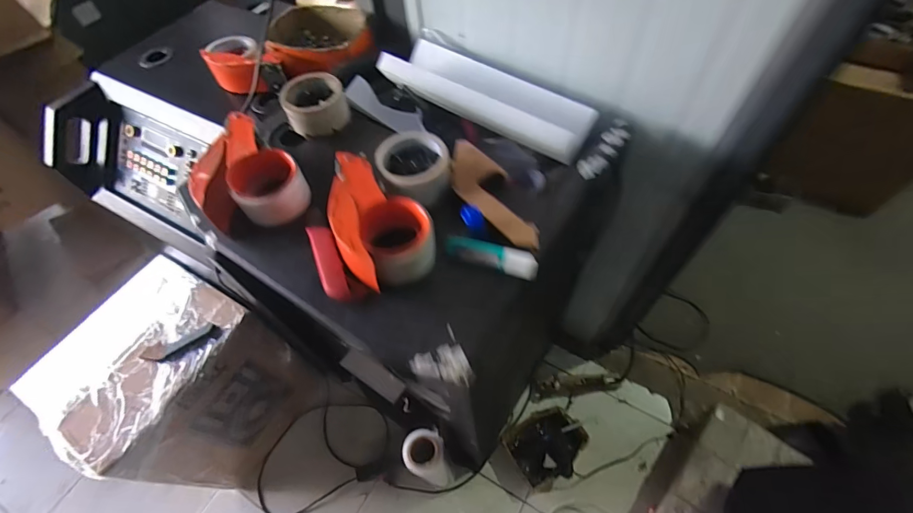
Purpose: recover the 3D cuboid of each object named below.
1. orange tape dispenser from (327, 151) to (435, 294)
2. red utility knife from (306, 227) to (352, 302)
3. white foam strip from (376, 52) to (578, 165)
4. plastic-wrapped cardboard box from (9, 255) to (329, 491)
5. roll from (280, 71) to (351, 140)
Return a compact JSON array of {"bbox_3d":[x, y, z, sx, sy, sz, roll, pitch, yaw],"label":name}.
[{"bbox_3d":[-0.098,-0.048,0.490,0.099,0.054,0.174,-26,59,-12],"label":"orange tape dispenser"},{"bbox_3d":[-0.151,0.006,0.491,0.028,0.015,0.117,-21,58,-9],"label":"red utility knife"},{"bbox_3d":[0.037,-0.259,0.718,0.362,0.030,0.037,24,63,-2],"label":"white foam strip"},{"bbox_3d":[-0.694,0.350,1.144,0.351,0.554,0.394,27,63,19],"label":"plastic-wrapped cardboard box"},{"bbox_3d":[-0.214,-0.232,0.627,0.090,0.052,0.090,-2,57,3],"label":"roll"}]

